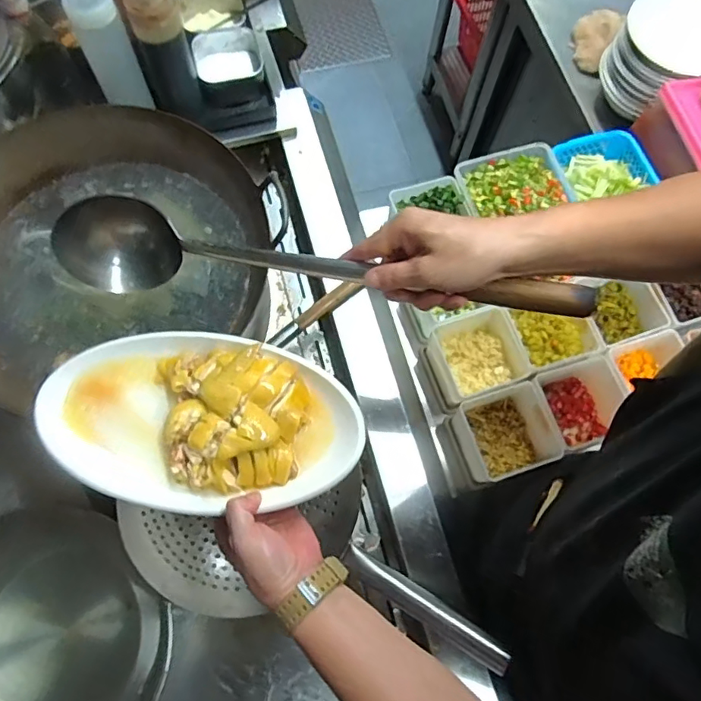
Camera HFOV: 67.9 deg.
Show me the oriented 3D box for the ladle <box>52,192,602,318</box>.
[{"bbox_3d":[-0.042,-0.070,0.515,0.517,0.115,0.071,11,70,12],"label":"ladle"}]

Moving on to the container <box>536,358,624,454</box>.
[{"bbox_3d":[0.338,0.085,0.780,0.117,0.081,0.117,-15,72,-7],"label":"container"}]

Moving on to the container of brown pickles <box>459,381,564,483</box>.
[{"bbox_3d":[0.221,0.121,0.754,0.113,0.078,0.115,-17,72,-8],"label":"container of brown pickles"}]

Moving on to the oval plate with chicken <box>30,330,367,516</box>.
[{"bbox_3d":[-0.153,0.074,0.543,0.324,0.049,0.173,9,70,1],"label":"oval plate with chicken"}]

